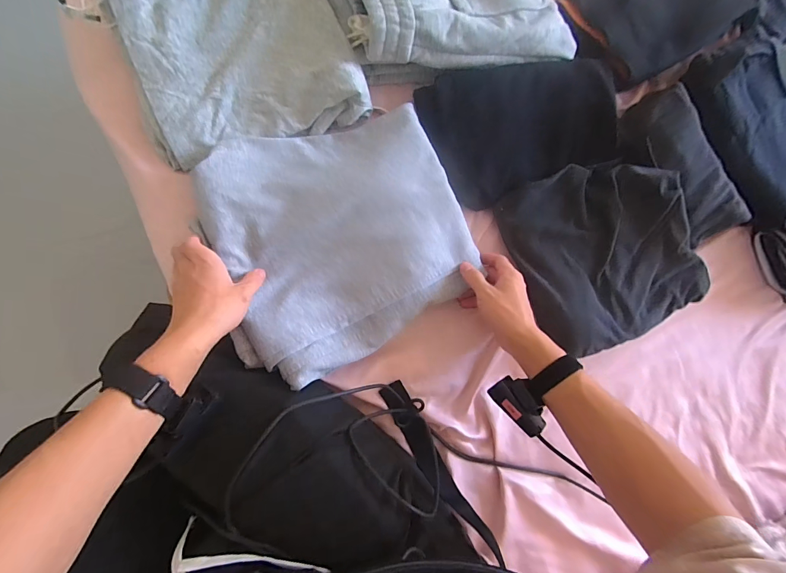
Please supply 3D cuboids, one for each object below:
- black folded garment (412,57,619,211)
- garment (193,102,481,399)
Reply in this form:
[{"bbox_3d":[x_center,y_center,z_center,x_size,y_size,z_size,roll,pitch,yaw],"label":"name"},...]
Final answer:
[{"bbox_3d":[0.192,-0.241,0.527,0.269,0.040,0.184,-22,90,-6],"label":"black folded garment"},{"bbox_3d":[-0.063,-0.069,0.464,0.316,0.052,0.301,-24,90,-6],"label":"garment"}]

